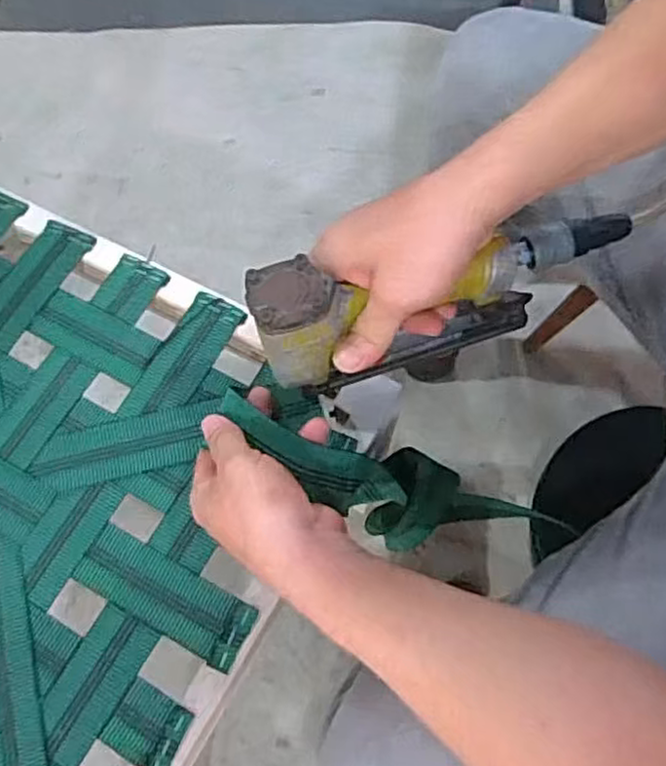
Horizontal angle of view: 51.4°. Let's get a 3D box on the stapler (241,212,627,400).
[{"bbox_3d":[0.066,-0.050,0.475,0.250,0.119,0.047,-12,70,-15],"label":"stapler"}]

